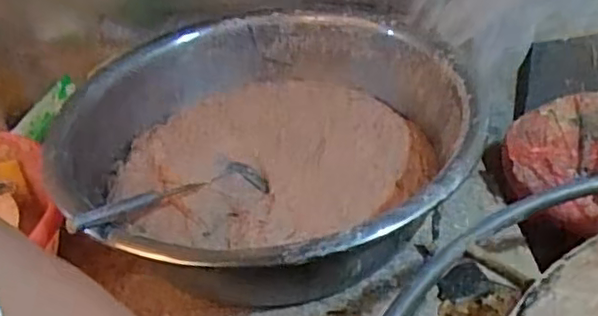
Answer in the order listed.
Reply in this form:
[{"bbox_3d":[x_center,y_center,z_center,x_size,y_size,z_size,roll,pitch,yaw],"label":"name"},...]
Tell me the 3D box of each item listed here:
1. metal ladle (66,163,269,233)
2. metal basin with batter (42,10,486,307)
[{"bbox_3d":[-0.160,0.048,0.854,0.071,0.025,0.330,21,19,30],"label":"metal ladle"},{"bbox_3d":[-0.052,-0.040,0.980,0.581,0.160,0.667,-32,45,-30],"label":"metal basin with batter"}]

